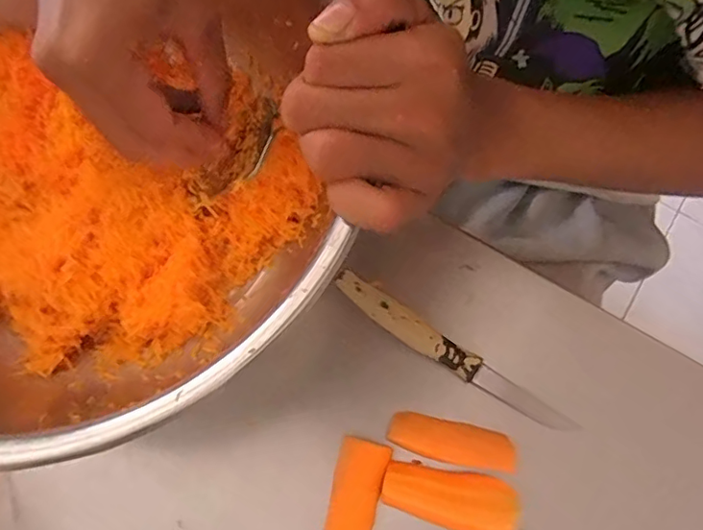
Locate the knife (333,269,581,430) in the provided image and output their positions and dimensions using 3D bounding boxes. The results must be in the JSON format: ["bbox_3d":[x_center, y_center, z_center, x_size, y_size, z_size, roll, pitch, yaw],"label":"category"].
[{"bbox_3d":[0.053,0.049,0.314,0.148,0.007,0.016,34,76,10],"label":"knife"}]

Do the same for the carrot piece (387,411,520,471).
[{"bbox_3d":[0.054,0.097,0.299,0.068,0.014,0.022,9,73,16],"label":"carrot piece"}]

